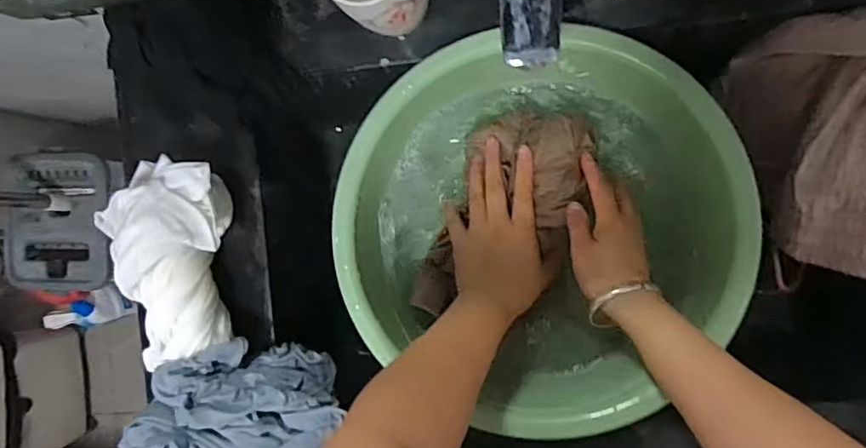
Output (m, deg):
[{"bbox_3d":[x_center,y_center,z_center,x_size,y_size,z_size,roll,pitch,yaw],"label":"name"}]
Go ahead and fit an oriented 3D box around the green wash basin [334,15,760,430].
[{"bbox_3d":[0.091,0.001,0.541,0.332,0.119,0.319,0,91,9],"label":"green wash basin"}]

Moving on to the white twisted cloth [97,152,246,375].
[{"bbox_3d":[-0.232,0.034,0.518,0.110,0.068,0.180,-8,90,9],"label":"white twisted cloth"}]

